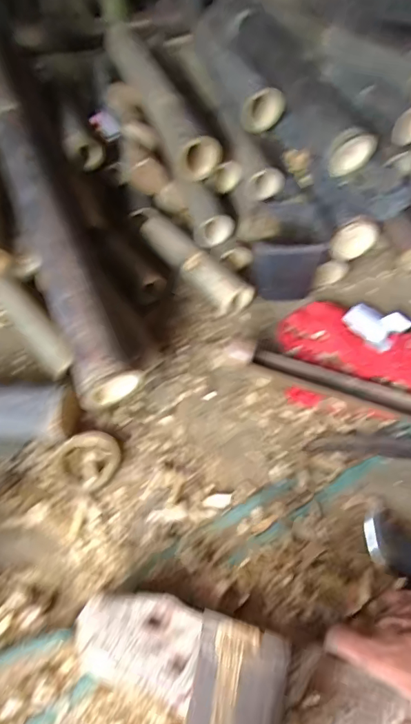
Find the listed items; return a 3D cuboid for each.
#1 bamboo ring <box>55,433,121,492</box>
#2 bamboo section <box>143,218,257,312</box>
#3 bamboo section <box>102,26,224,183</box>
[{"bbox_3d":[-0.152,0.129,0.597,0.083,0.023,0.074,-10,53,-7],"label":"bamboo ring"},{"bbox_3d":[-0.024,-0.174,0.805,0.057,0.062,0.254,-34,60,-23],"label":"bamboo section"},{"bbox_3d":[-0.110,-0.554,0.928,0.065,0.074,0.573,-16,54,-12],"label":"bamboo section"}]

